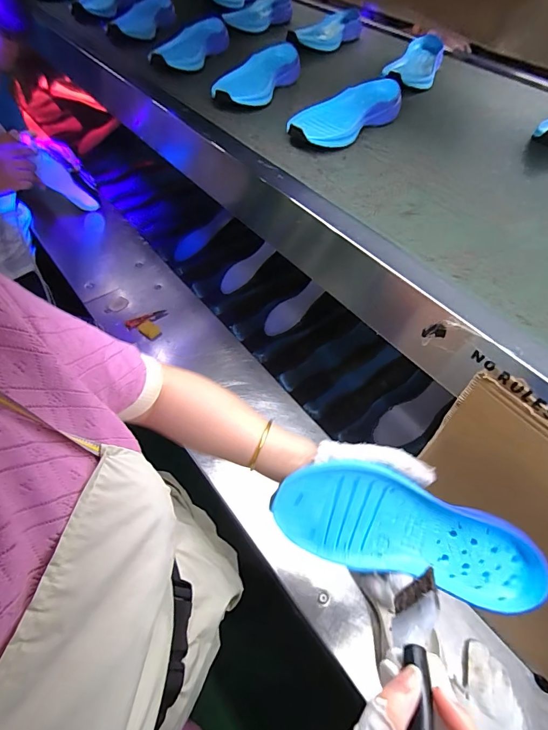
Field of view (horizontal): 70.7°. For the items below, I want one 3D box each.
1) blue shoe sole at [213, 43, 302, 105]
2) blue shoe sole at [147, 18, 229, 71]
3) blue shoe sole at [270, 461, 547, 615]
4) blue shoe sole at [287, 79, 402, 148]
[{"bbox_3d":[-0.022,-0.539,0.723,0.092,0.043,0.256,20,54,11],"label":"blue shoe sole"},{"bbox_3d":[-0.168,-0.661,0.801,0.070,0.045,0.239,16,53,8],"label":"blue shoe sole"},{"bbox_3d":[0.126,0.158,0.360,0.252,0.022,0.090,20,87,-2],"label":"blue shoe sole"},{"bbox_3d":[0.115,-0.414,0.639,0.087,0.048,0.247,37,58,22],"label":"blue shoe sole"}]

